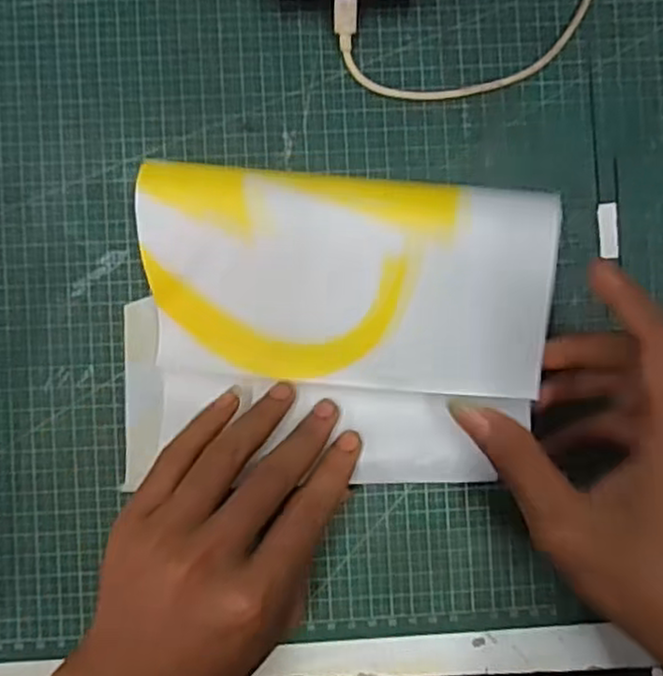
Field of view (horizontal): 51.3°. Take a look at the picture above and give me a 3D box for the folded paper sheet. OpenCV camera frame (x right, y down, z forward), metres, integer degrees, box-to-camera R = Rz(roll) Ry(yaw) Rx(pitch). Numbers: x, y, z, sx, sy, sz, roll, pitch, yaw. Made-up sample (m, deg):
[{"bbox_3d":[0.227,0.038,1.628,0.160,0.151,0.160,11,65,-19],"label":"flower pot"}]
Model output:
[{"bbox_3d":[-0.005,-0.003,0.309,0.188,0.027,0.138,5,115,12],"label":"folded paper sheet"}]

